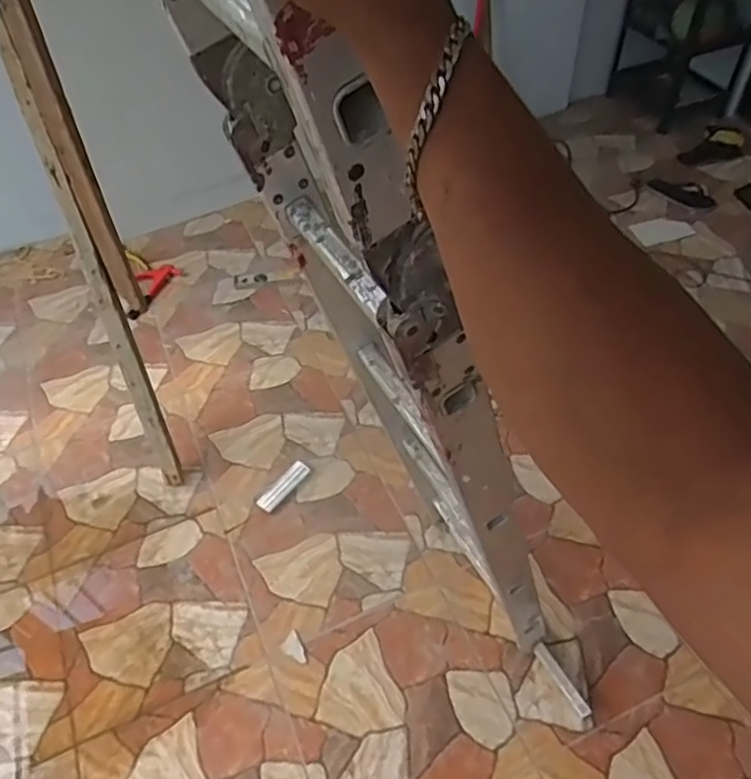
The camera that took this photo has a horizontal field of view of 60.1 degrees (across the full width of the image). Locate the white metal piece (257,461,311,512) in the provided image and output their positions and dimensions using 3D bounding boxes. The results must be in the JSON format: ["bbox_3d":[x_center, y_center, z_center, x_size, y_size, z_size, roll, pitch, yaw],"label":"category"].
[{"bbox_3d":[-0.234,0.247,1.667,0.052,0.017,0.156,32,60,24],"label":"white metal piece"}]

